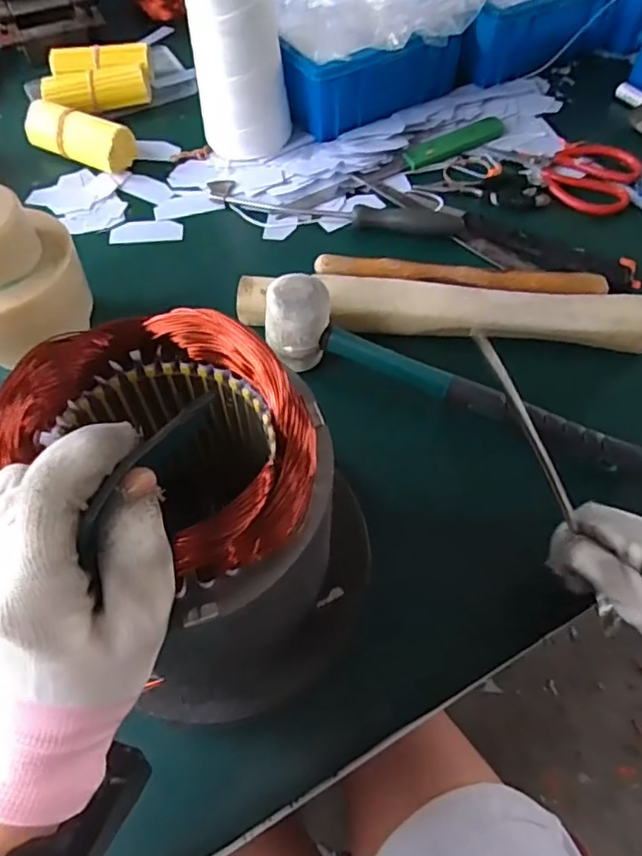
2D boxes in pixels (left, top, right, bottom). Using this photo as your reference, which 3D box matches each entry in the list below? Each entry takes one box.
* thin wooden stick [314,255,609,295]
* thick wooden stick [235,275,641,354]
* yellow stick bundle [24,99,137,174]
[{"bbox_3d":[0.118,-0.132,0.507,0.246,0.015,0.024,8,58,6],"label":"thin wooden stick"},{"bbox_3d":[0.098,-0.098,0.477,0.333,0.028,0.038,5,58,4],"label":"thick wooden stick"},{"bbox_3d":[-0.255,-0.307,0.608,0.121,0.042,0.046,23,61,14],"label":"yellow stick bundle"}]

